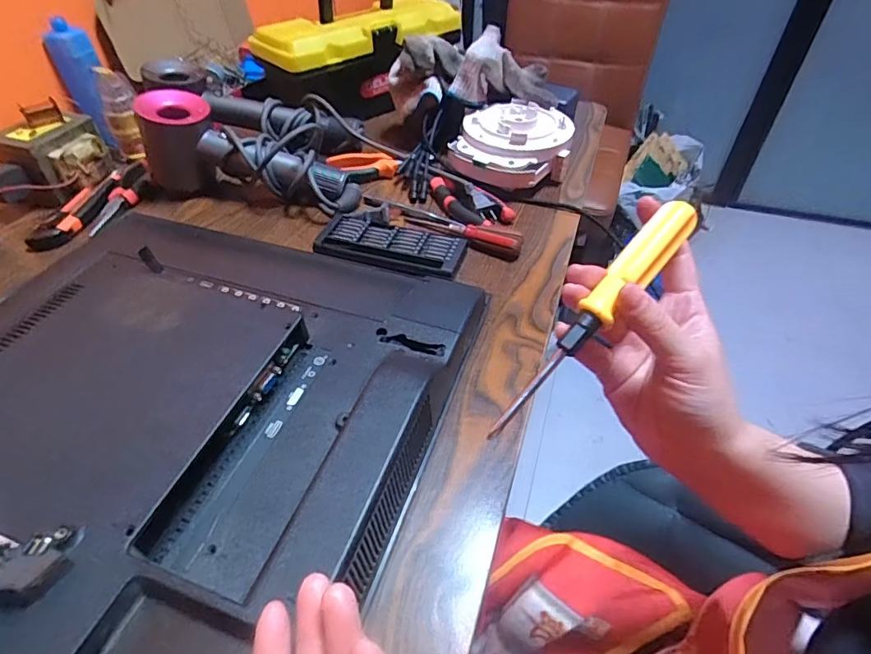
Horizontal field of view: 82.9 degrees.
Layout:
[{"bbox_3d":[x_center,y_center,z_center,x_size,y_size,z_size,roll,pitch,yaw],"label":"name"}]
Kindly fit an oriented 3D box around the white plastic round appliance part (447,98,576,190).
[{"bbox_3d":[0.095,-0.226,0.631,0.139,0.080,0.123,15,48,15],"label":"white plastic round appliance part"}]

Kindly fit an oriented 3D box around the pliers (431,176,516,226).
[{"bbox_3d":[0.039,-0.150,0.582,0.061,0.021,0.115,-28,52,-24],"label":"pliers"}]

